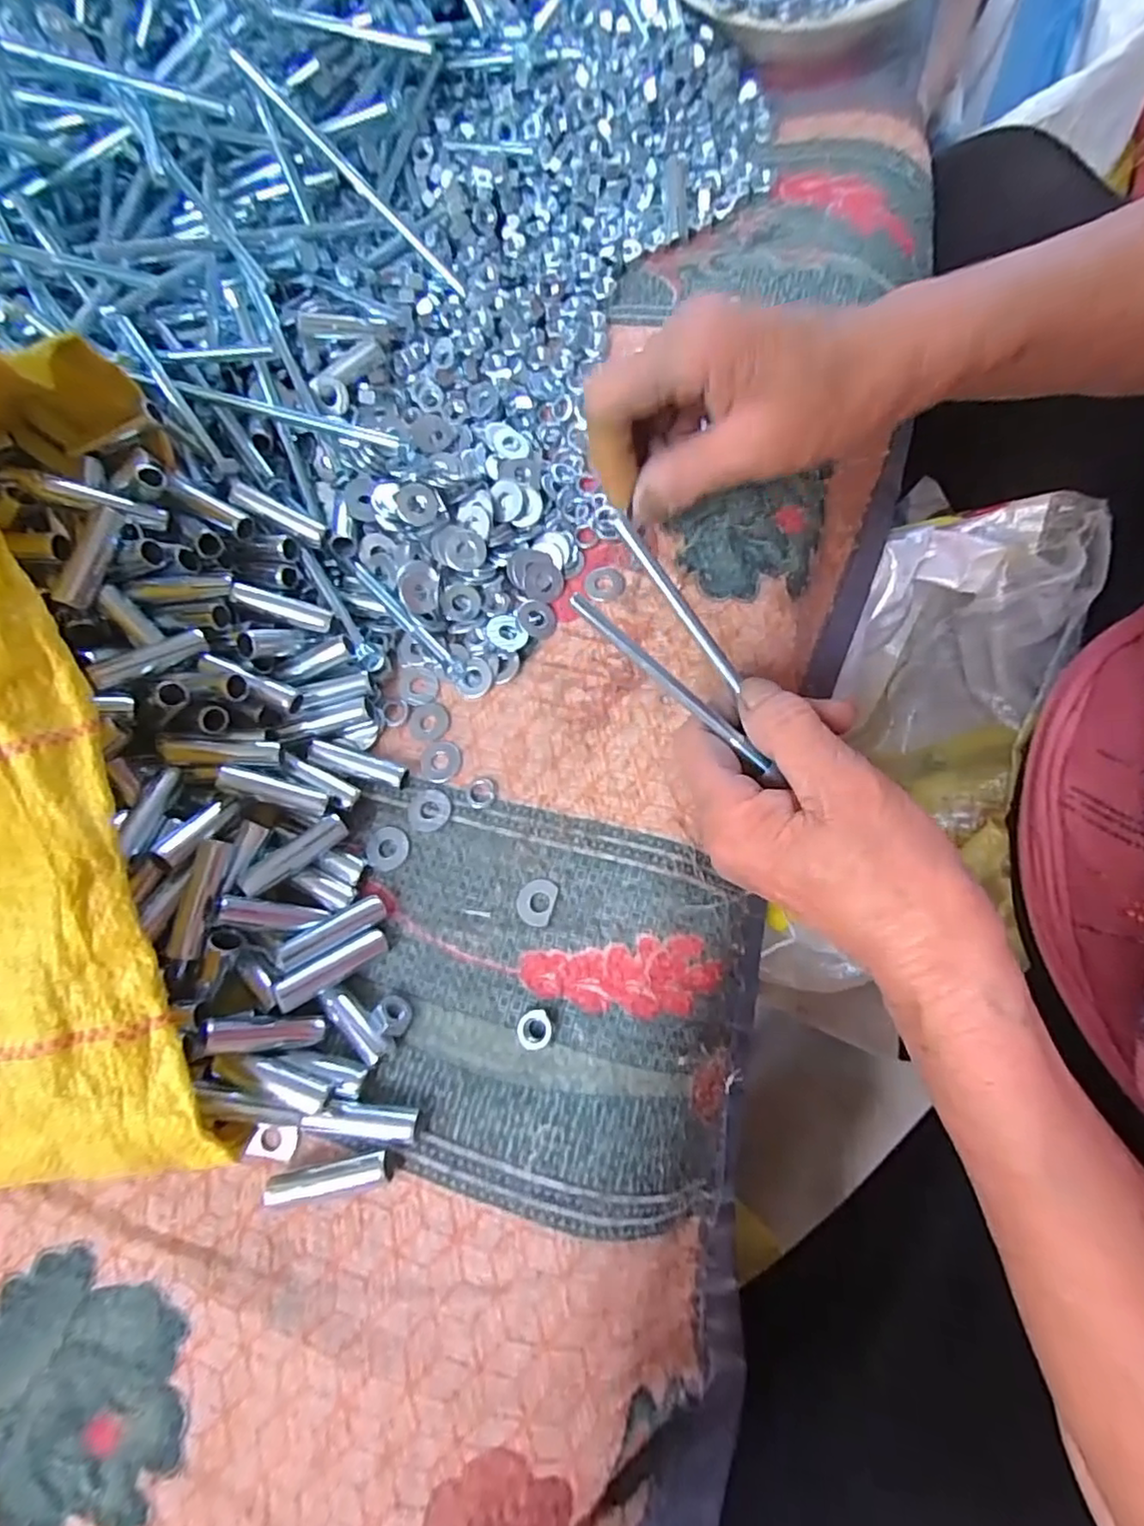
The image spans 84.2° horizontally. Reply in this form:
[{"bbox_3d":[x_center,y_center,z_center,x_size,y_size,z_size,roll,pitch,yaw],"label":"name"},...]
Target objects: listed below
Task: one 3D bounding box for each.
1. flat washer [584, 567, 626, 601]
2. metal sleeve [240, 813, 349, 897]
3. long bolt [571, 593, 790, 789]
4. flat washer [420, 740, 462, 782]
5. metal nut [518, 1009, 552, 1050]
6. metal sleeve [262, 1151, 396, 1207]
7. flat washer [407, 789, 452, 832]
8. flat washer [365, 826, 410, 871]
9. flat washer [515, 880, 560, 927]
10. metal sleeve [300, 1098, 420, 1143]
[{"bbox_3d":[0.015,-0.085,0.297,0.019,0.004,0.018,-1,73,4],"label":"flat washer"},{"bbox_3d":[-0.110,0.036,0.251,0.043,0.007,0.010,-37,78,-25],"label":"metal sleeve"},{"bbox_3d":[0.039,-0.028,0.231,0.097,0.007,0.008,40,79,-6],"label":"long bolt"},{"bbox_3d":[-0.058,-0.001,0.279,0.018,0.004,0.019,-1,73,4],"label":"flat washer"},{"bbox_3d":[-0.014,0.099,0.236,0.012,0.007,0.013,-23,73,-3],"label":"metal nut"},{"bbox_3d":[-0.085,0.145,0.222,0.045,0.011,0.009,-13,72,0],"label":"metal sleeve"},{"bbox_3d":[-0.061,0.020,0.273,0.019,0.004,0.018,-2,73,4],"label":"flat washer"},{"bbox_3d":[-0.079,0.036,0.270,0.018,0.004,0.018,-1,73,4],"label":"flat washer"},{"bbox_3d":[-0.014,0.055,0.253,0.015,0.004,0.018,16,75,9],"label":"flat washer"},{"bbox_3d":[-0.075,0.127,0.227,0.040,0.010,0.010,5,73,6],"label":"metal sleeve"}]

